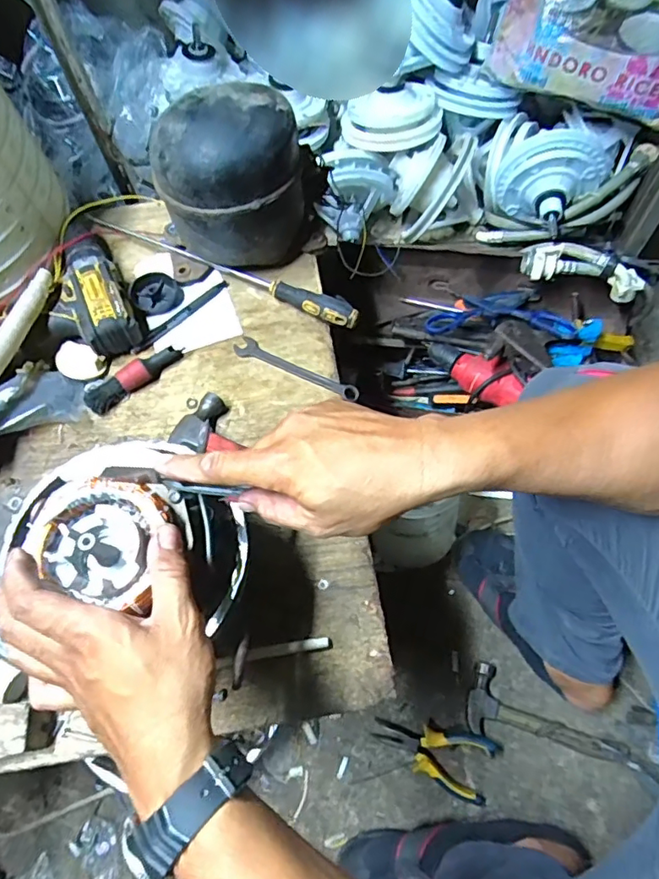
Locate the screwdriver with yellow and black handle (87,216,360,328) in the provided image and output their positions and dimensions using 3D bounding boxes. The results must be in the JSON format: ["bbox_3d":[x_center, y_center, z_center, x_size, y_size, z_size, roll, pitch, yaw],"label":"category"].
[{"bbox_3d":[-0.133,-0.212,0.661,0.369,0.026,0.027,25,68,14],"label":"screwdriver with yellow and black handle"}]

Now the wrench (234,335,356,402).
[{"bbox_3d":[-0.038,-0.080,0.609,0.154,0.006,0.024,25,68,14],"label":"wrench"}]

